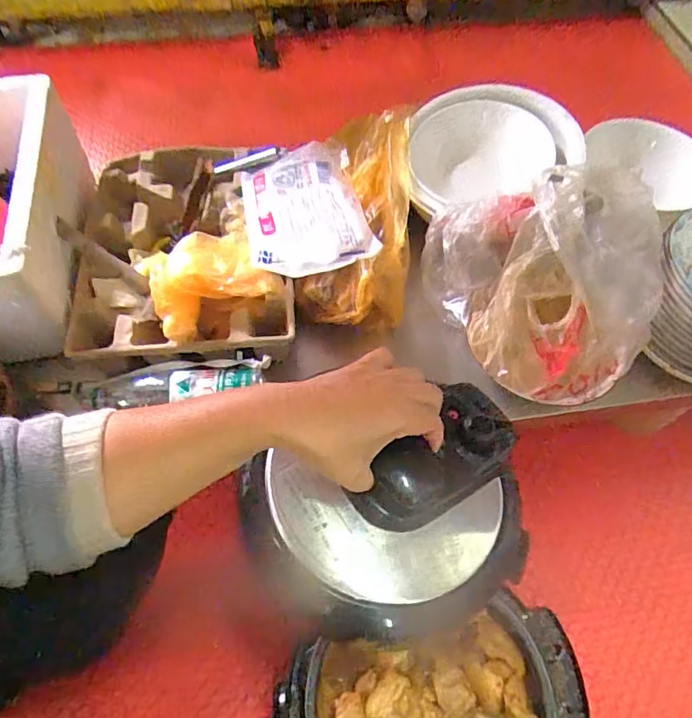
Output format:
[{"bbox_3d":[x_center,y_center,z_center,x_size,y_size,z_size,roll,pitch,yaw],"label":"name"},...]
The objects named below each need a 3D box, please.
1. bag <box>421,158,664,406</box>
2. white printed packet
[{"bbox_3d":[0.255,-0.099,0.622,0.238,0.135,0.261,-21,64,-13],"label":"bag"},{"bbox_3d":[-0.055,-0.203,0.669,0.156,0.033,0.225,-13,62,-9],"label":"white printed packet"}]

